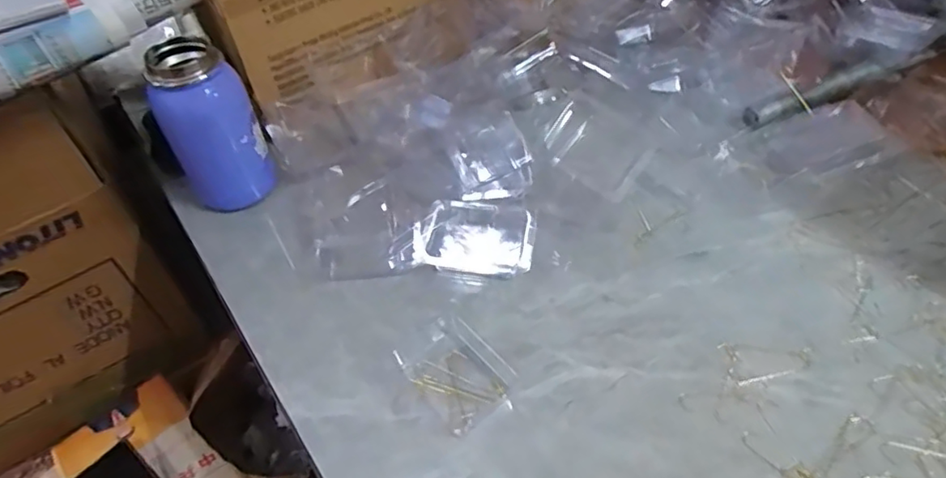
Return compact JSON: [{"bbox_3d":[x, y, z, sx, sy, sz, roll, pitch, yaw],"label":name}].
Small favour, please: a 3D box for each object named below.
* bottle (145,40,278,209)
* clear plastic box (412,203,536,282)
[{"bbox_3d":[-0.222,-0.094,0.491,0.066,0.129,0.065,-1,49,1],"label":"bottle"},{"bbox_3d":[0.002,-0.006,0.480,0.094,0.024,0.062,6,50,7],"label":"clear plastic box"}]

